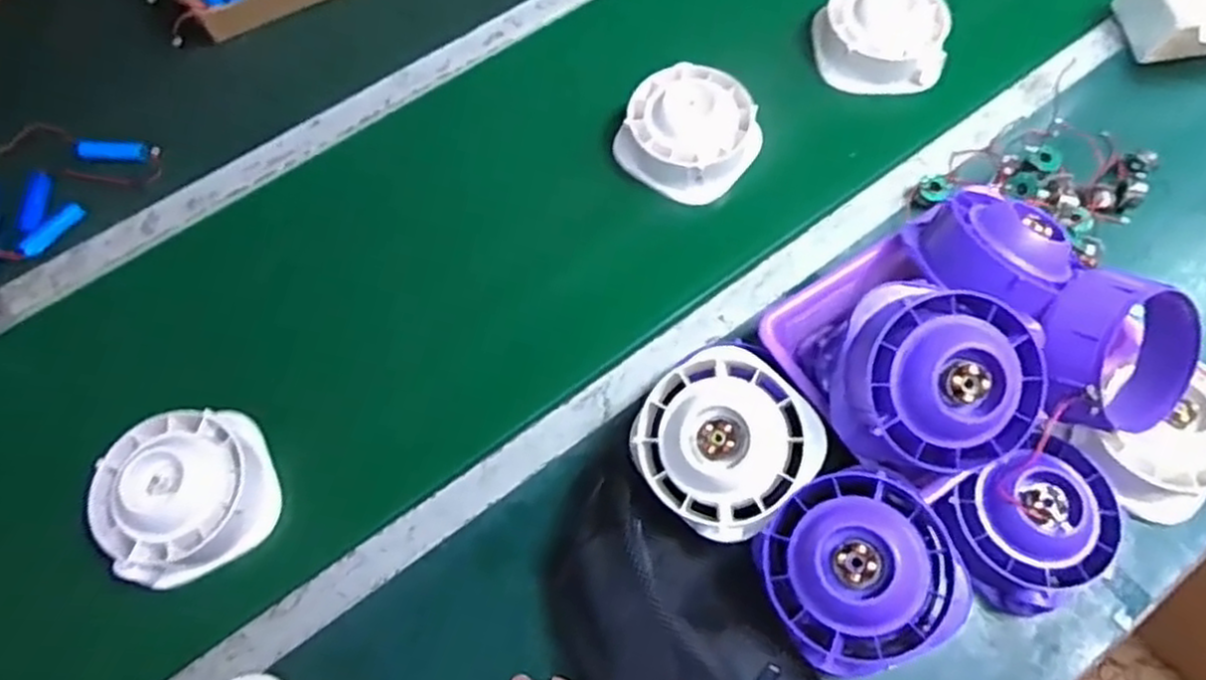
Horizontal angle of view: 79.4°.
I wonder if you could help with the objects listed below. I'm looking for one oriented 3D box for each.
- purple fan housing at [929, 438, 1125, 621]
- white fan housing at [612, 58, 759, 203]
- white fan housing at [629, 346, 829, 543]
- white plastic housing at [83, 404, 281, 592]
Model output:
[{"bbox_3d":[0.353,0.147,0.589,0.131,0.074,0.111,-32,70,-10],"label":"purple fan housing"},{"bbox_3d":[0.092,-0.228,0.773,0.141,0.059,0.137,34,73,15],"label":"white fan housing"},{"bbox_3d":[0.093,0.082,0.586,0.130,0.075,0.130,44,99,16],"label":"white fan housing"},{"bbox_3d":[-0.361,0.126,0.633,0.131,0.059,0.135,-1,68,2],"label":"white plastic housing"}]

